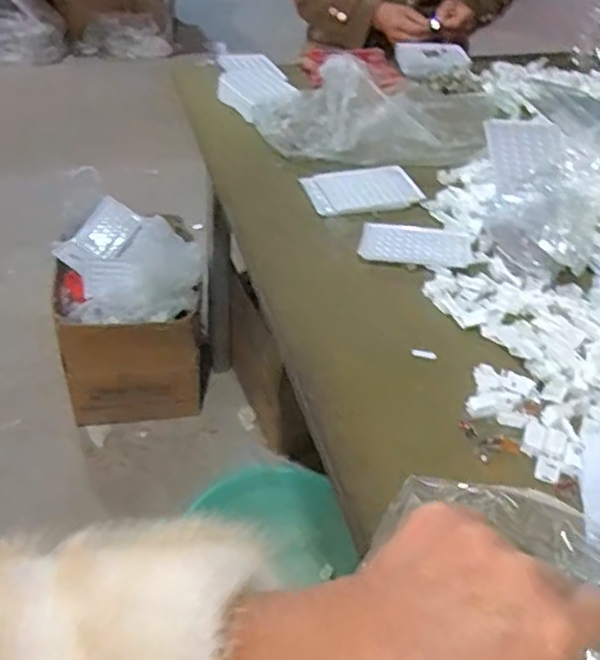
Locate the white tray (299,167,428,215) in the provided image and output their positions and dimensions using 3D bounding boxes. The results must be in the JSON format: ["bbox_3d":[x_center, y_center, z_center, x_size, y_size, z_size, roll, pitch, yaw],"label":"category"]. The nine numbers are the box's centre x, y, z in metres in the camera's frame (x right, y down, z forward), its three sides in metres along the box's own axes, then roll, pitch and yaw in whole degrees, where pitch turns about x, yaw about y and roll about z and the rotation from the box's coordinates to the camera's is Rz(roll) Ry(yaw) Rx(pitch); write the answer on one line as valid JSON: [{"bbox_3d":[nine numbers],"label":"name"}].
[{"bbox_3d":[0.083,-0.193,0.923,0.153,0.016,0.091,-9,41,-16],"label":"white tray"}]

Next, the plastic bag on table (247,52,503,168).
[{"bbox_3d":[0.121,-0.336,1.020,0.367,0.087,0.169,2,40,-2],"label":"plastic bag on table"}]

